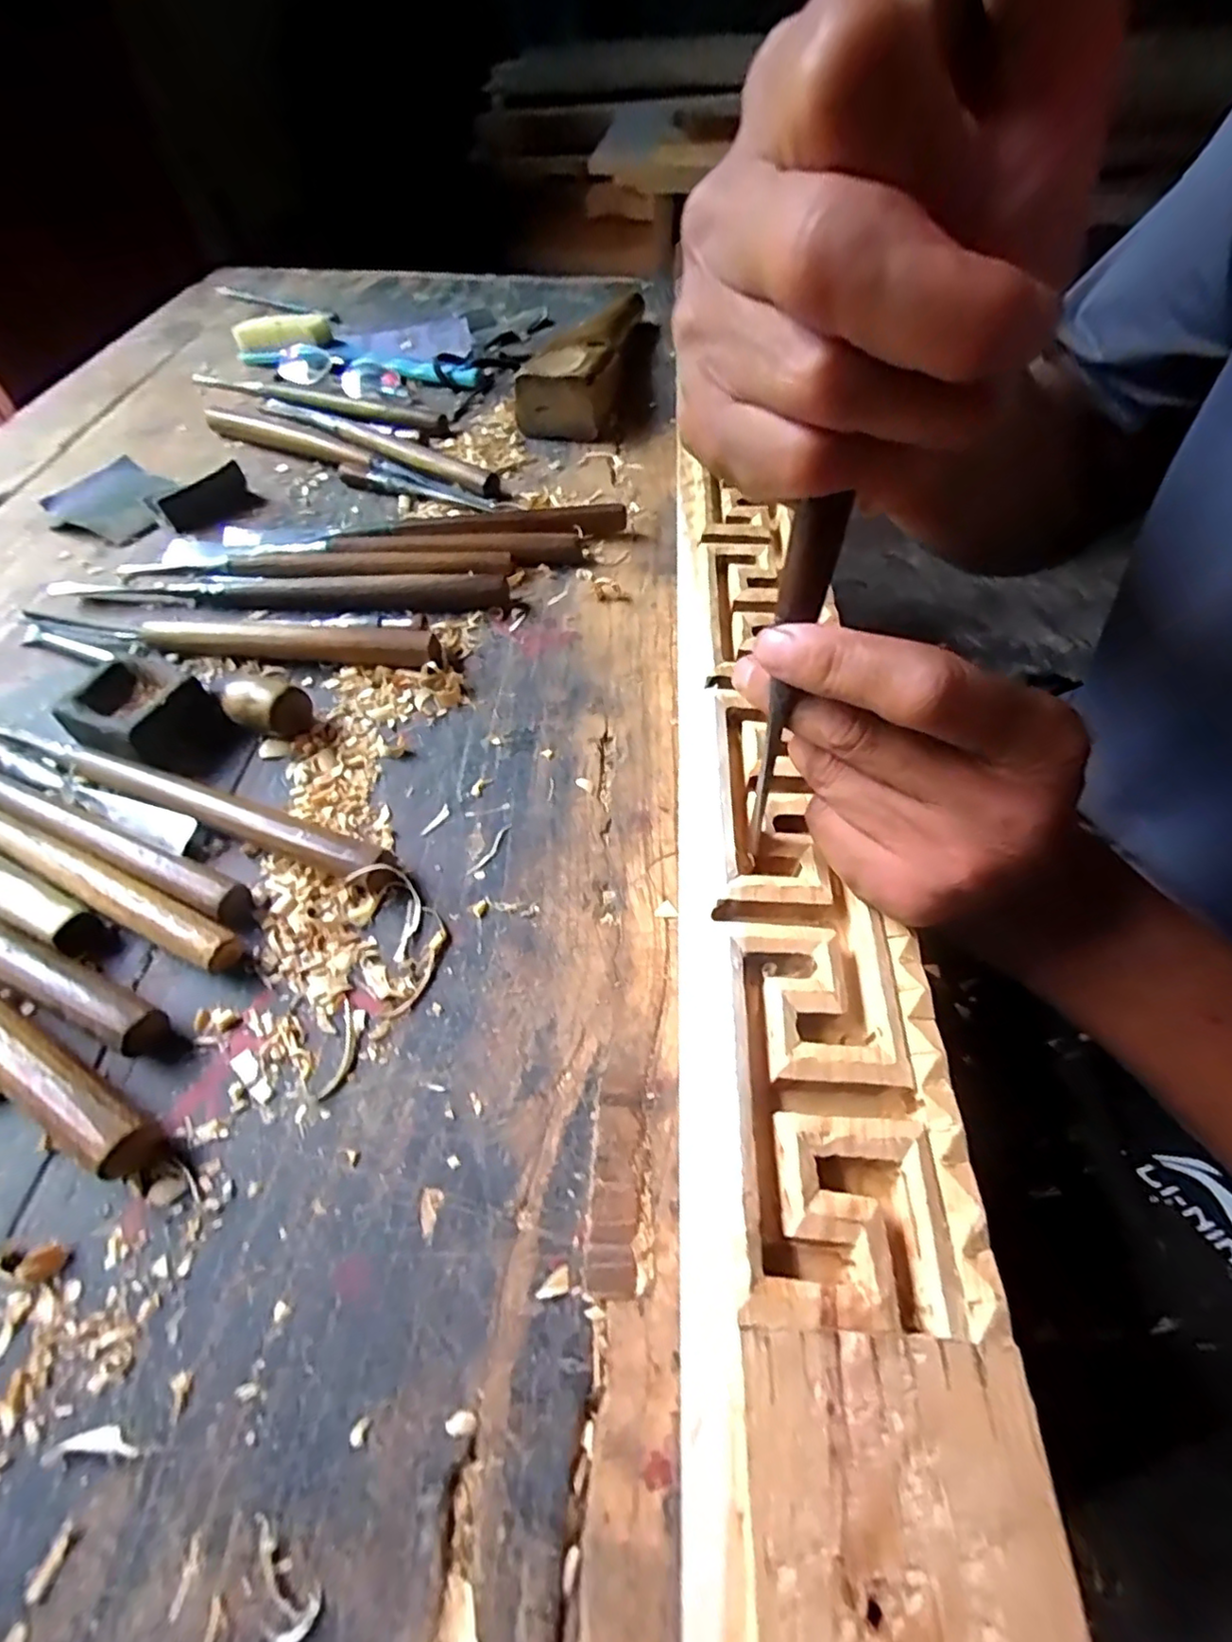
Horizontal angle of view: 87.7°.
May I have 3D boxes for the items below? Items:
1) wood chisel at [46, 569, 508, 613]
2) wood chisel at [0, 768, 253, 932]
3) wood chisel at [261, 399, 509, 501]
[{"bbox_3d":[-0.192,-0.141,0.376,0.254,0.016,0.027,2,54,0],"label":"wood chisel"},{"bbox_3d":[-0.251,-0.006,0.283,0.224,0.014,0.018,22,57,14],"label":"wood chisel"},{"bbox_3d":[-0.186,-0.290,0.488,0.254,0.013,0.027,30,59,19],"label":"wood chisel"}]

